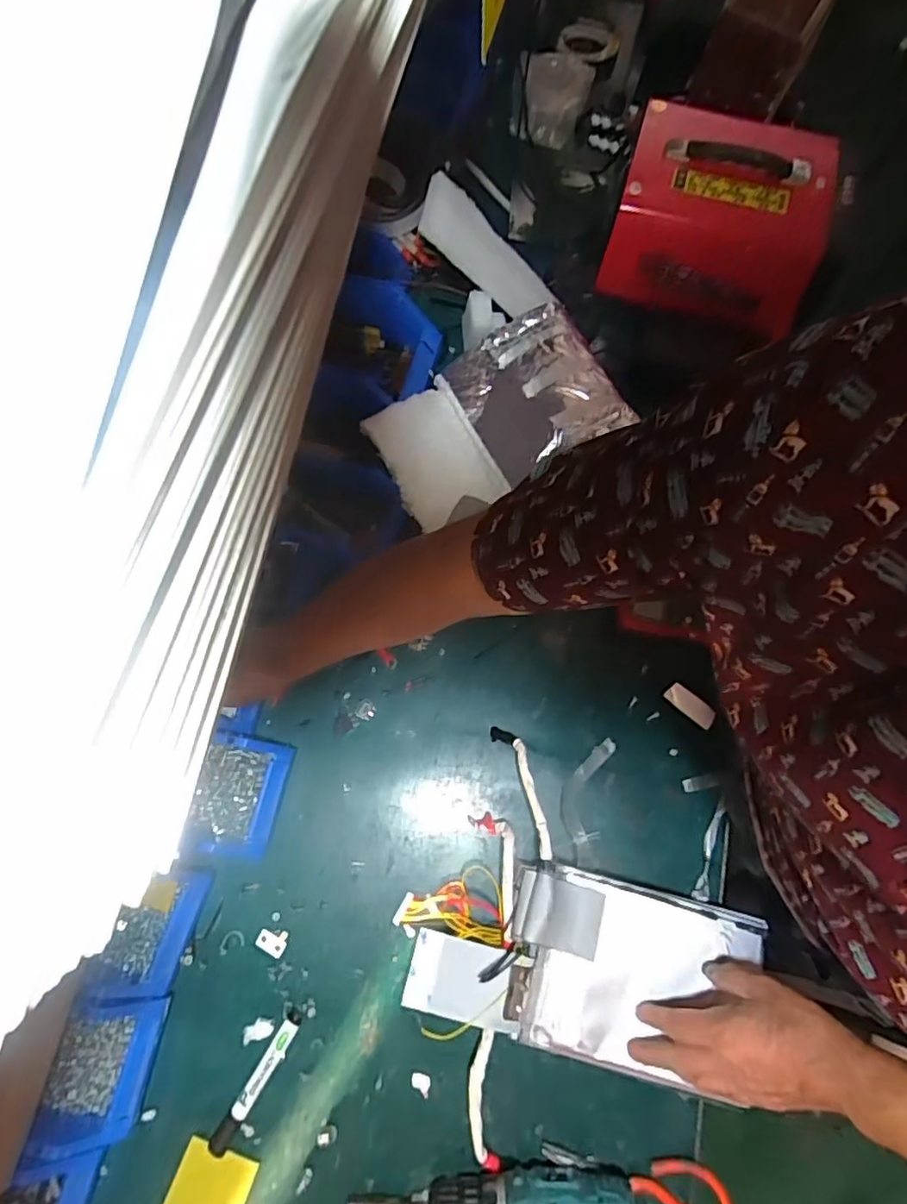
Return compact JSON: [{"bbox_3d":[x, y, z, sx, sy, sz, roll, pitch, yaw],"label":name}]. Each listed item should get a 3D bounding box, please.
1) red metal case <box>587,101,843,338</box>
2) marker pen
[{"bbox_3d":[0.383,-0.555,0.808,0.287,0.137,0.229,17,72,3],"label":"red metal case"},{"bbox_3d":[-0.195,0.478,0.572,0.020,0.012,0.133,32,74,8],"label":"marker pen"}]

